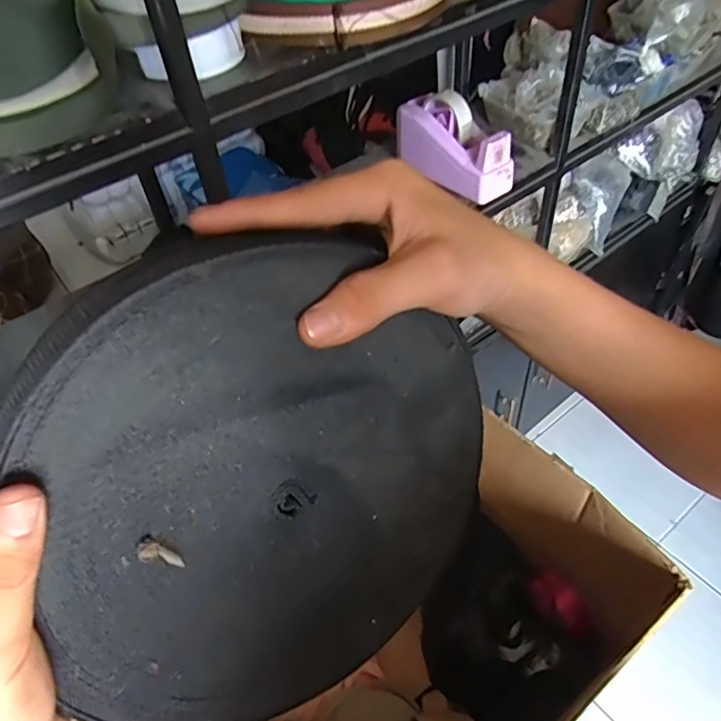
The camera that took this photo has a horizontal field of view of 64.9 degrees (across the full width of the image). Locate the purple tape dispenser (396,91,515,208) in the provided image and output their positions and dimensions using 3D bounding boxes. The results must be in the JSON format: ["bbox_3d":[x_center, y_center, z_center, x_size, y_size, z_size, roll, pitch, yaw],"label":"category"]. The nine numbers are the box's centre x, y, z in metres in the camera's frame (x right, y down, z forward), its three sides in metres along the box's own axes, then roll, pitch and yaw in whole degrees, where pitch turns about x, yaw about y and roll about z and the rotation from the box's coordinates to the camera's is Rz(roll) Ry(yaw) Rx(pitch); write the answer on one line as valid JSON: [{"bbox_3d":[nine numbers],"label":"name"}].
[{"bbox_3d":[0.140,-0.322,0.844,0.072,0.109,0.202,-38,70,-25],"label":"purple tape dispenser"}]

